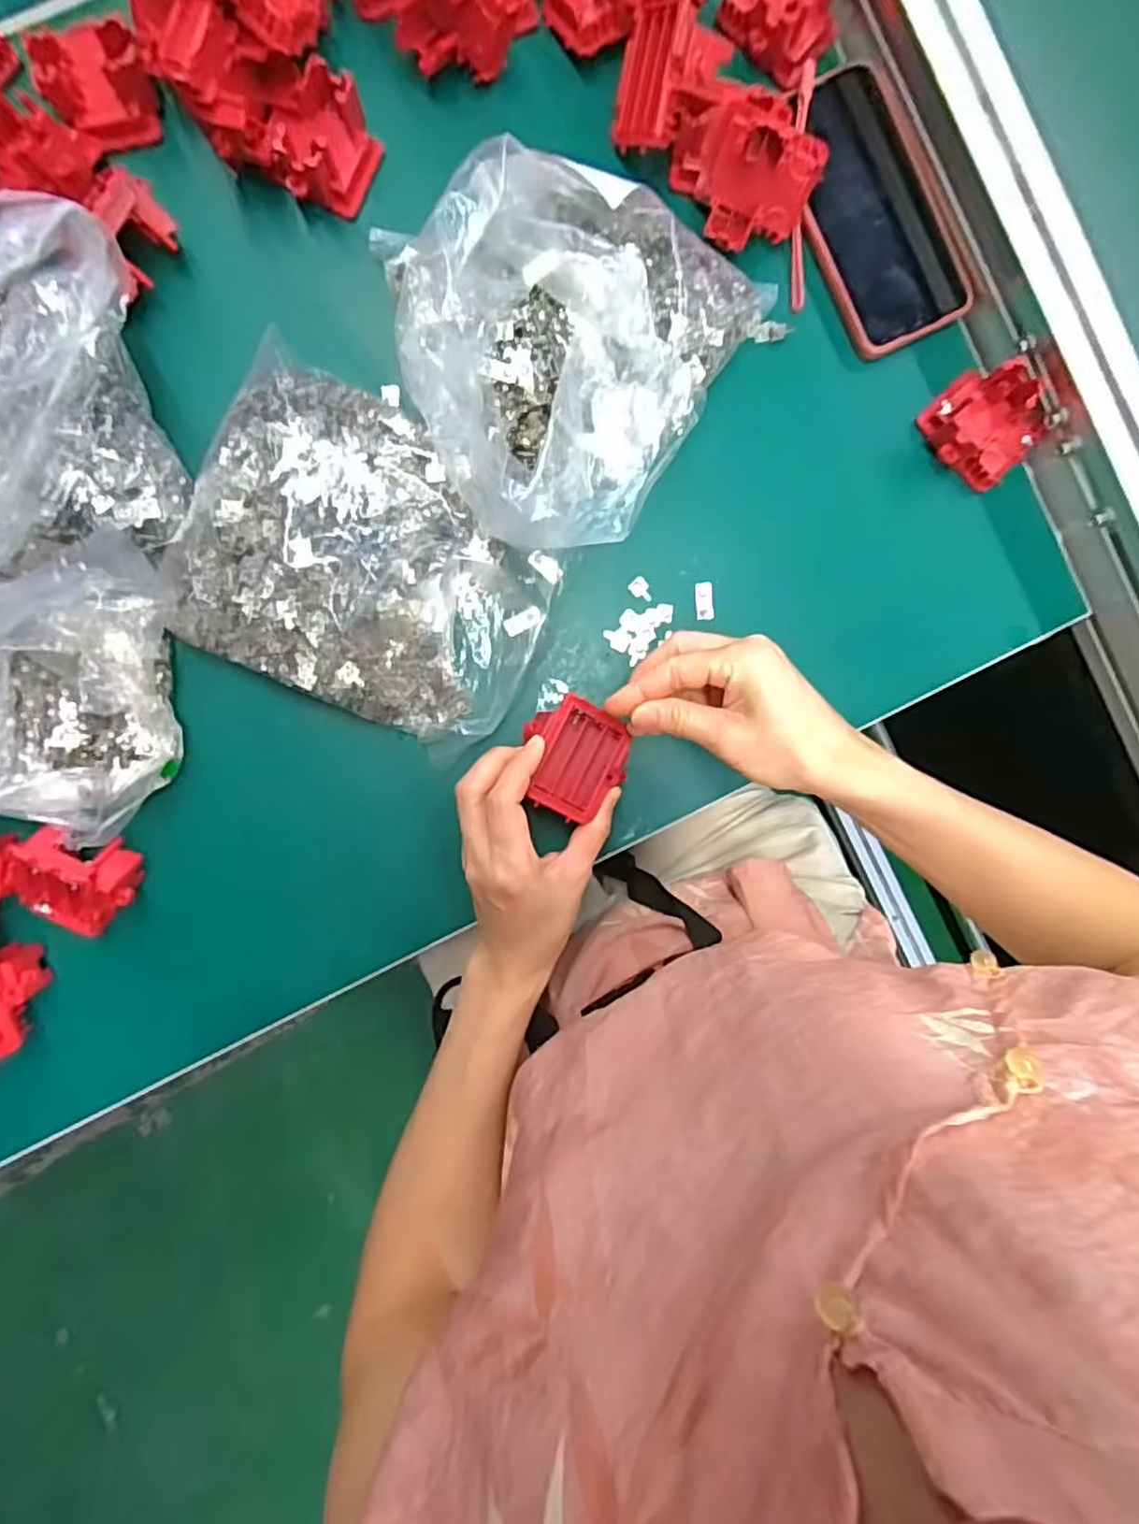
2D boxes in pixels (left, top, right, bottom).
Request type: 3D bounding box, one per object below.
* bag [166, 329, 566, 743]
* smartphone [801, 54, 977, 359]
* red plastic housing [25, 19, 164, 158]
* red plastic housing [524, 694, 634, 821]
[{"bbox_3d":[-0.113,-0.115,0.403,0.205,0.049,0.167,25,90,-4],"label":"bag"},{"bbox_3d":[0.184,-0.344,0.425,0.084,0.013,0.169,-25,93,-2],"label":"smartphone"},{"bbox_3d":[-0.268,-0.386,0.394,0.058,0.031,0.046,-23,93,-2],"label":"red plastic housing"},{"bbox_3d":[0.001,-0.001,0.409,0.061,0.020,0.066,27,84,-21],"label":"red plastic housing"}]

